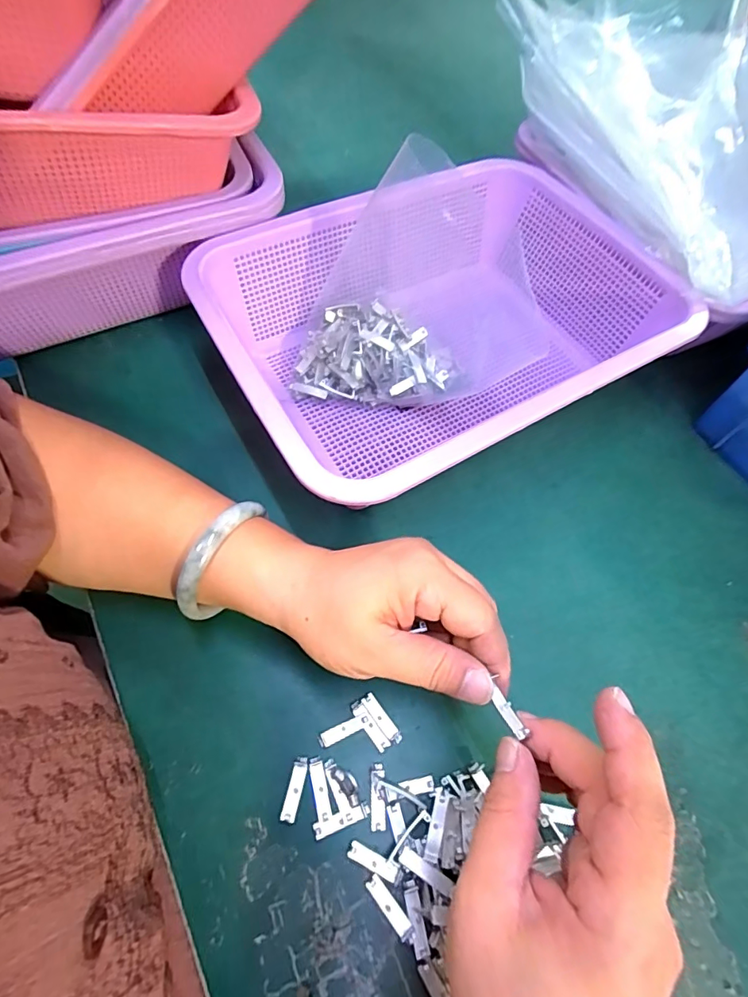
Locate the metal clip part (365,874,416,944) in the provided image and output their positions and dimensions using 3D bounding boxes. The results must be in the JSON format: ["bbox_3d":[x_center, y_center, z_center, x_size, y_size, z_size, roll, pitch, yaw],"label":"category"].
[{"bbox_3d":[0.008,0.193,0.225,0.007,0.004,0.029,-36,69,-20],"label":"metal clip part"}]

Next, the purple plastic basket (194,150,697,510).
[{"bbox_3d":[0.048,-0.120,0.352,0.297,0.087,0.221,-27,67,-17],"label":"purple plastic basket"}]

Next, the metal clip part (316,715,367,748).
[{"bbox_3d":[-0.016,0.125,0.259,0.028,0.004,0.007,-19,65,-13],"label":"metal clip part"}]

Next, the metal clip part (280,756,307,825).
[{"bbox_3d":[-0.040,0.148,0.245,0.008,0.004,0.029,12,62,3],"label":"metal clip part"}]

